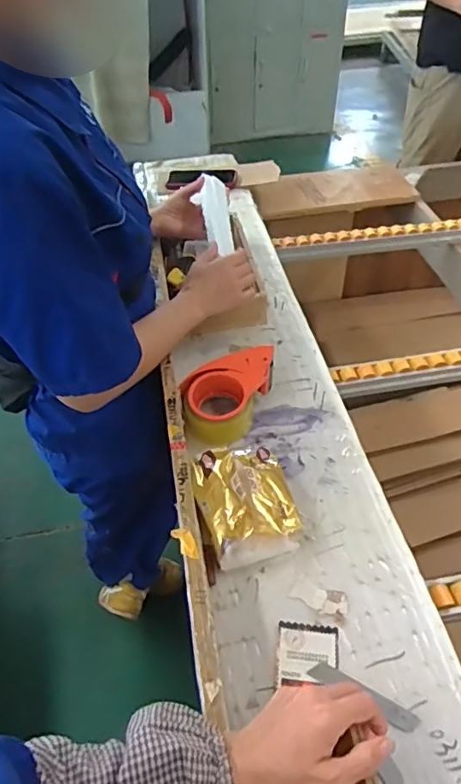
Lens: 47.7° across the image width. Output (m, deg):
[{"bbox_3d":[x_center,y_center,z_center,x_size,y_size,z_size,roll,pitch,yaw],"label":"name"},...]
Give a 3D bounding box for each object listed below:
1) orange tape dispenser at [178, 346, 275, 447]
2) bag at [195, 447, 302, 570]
[{"bbox_3d":[-0.007,0.000,0.754,0.097,0.071,0.159,22,51,21],"label":"orange tape dispenser"},{"bbox_3d":[0.017,0.128,0.628,0.110,0.053,0.139,-10,47,-8],"label":"bag"}]

